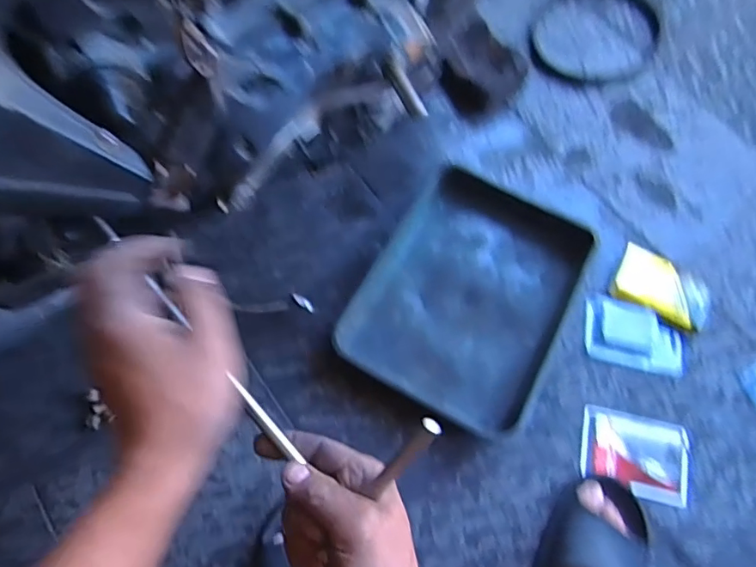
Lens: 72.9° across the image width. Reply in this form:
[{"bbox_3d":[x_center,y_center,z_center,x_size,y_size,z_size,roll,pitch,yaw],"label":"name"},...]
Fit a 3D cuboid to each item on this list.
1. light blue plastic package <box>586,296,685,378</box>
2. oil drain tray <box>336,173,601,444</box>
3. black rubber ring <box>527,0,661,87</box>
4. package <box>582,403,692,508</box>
[{"bbox_3d":[0.367,0.074,0.728,0.136,0.023,0.091,13,66,3],"label":"light blue plastic package"},{"bbox_3d":[0.132,0.014,0.726,0.271,0.044,0.357,29,68,10],"label":"oil drain tray"},{"bbox_3d":[0.412,-0.477,0.964,0.226,0.020,0.302,36,70,12],"label":"black rubber ring"},{"bbox_3d":[0.339,0.223,0.668,0.136,0.012,0.103,13,66,3],"label":"package"}]

